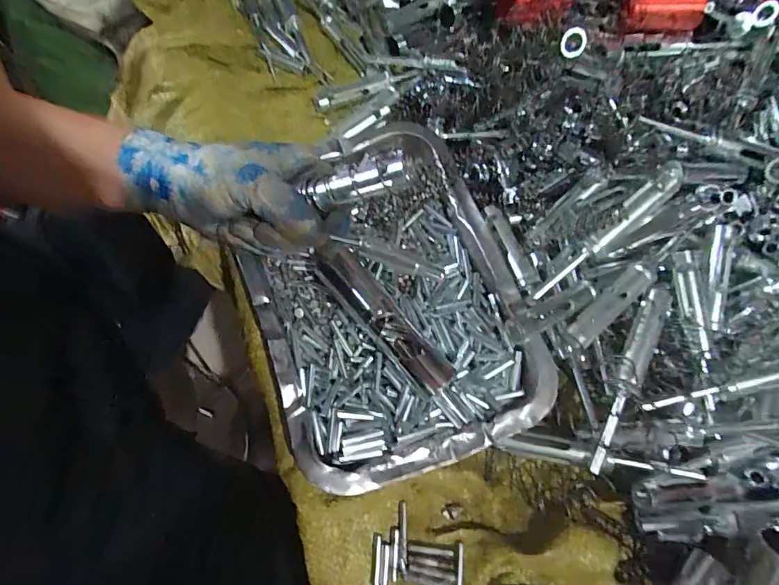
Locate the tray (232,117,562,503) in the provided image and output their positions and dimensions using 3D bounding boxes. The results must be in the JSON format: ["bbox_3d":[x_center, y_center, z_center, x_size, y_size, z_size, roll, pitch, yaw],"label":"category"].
[{"bbox_3d":[-0.004,-0.005,0.322,0.180,0.034,0.250,-18,71,-14],"label":"tray"}]

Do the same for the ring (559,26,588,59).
[{"bbox_3d":[0.131,-0.178,0.317,0.018,0.020,0.007,11,47,22],"label":"ring"}]

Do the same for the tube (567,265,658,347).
[{"bbox_3d":[0.153,0.007,0.310,0.077,0.017,0.023,-37,77,-19],"label":"tube"}]

